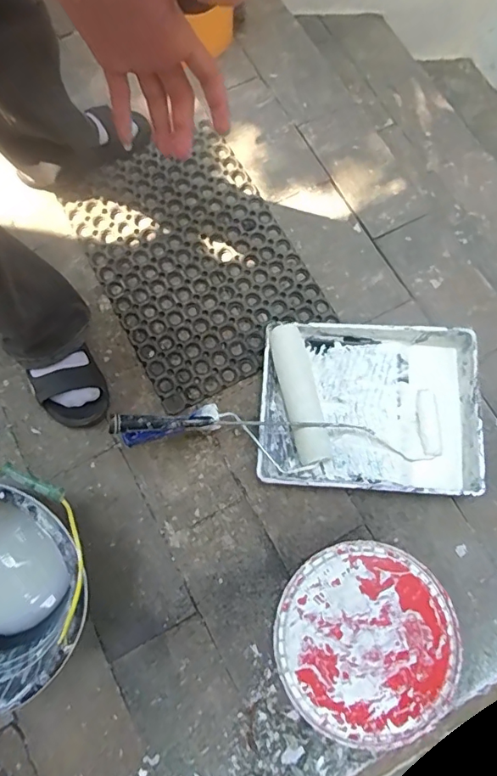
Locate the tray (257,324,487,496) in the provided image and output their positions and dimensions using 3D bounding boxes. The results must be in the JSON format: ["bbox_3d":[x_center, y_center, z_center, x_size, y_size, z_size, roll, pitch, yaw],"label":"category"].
[{"bbox_3d":[0.202,0.034,0.833,0.358,0.074,0.278,5,74,-1],"label":"tray"}]

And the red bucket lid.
[{"bbox_3d":[0.187,0.394,0.760,0.282,0.022,0.274,1,74,-2],"label":"red bucket lid"}]

